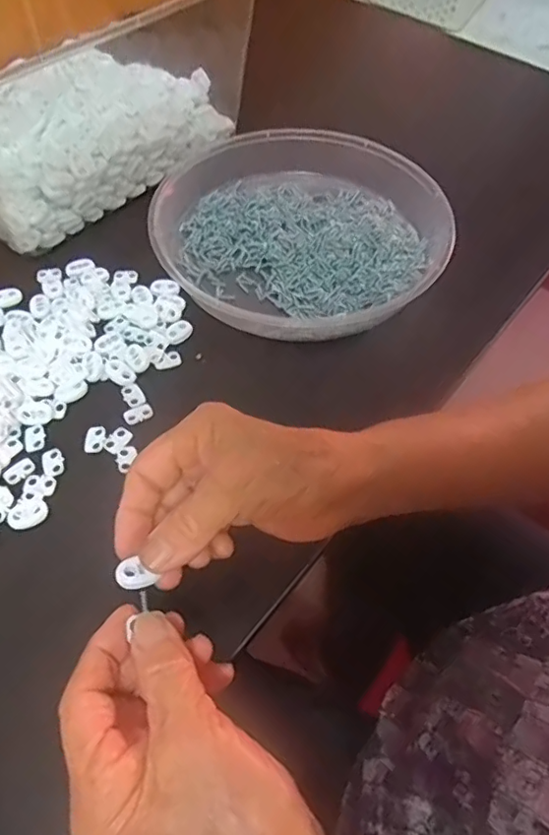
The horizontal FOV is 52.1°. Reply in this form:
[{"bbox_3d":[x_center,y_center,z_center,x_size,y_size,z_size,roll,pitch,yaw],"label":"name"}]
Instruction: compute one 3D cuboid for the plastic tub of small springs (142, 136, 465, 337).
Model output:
[{"bbox_3d":[0.022,-0.160,0.462,0.231,0.042,0.214,1,56,-2],"label":"plastic tub of small springs"}]

